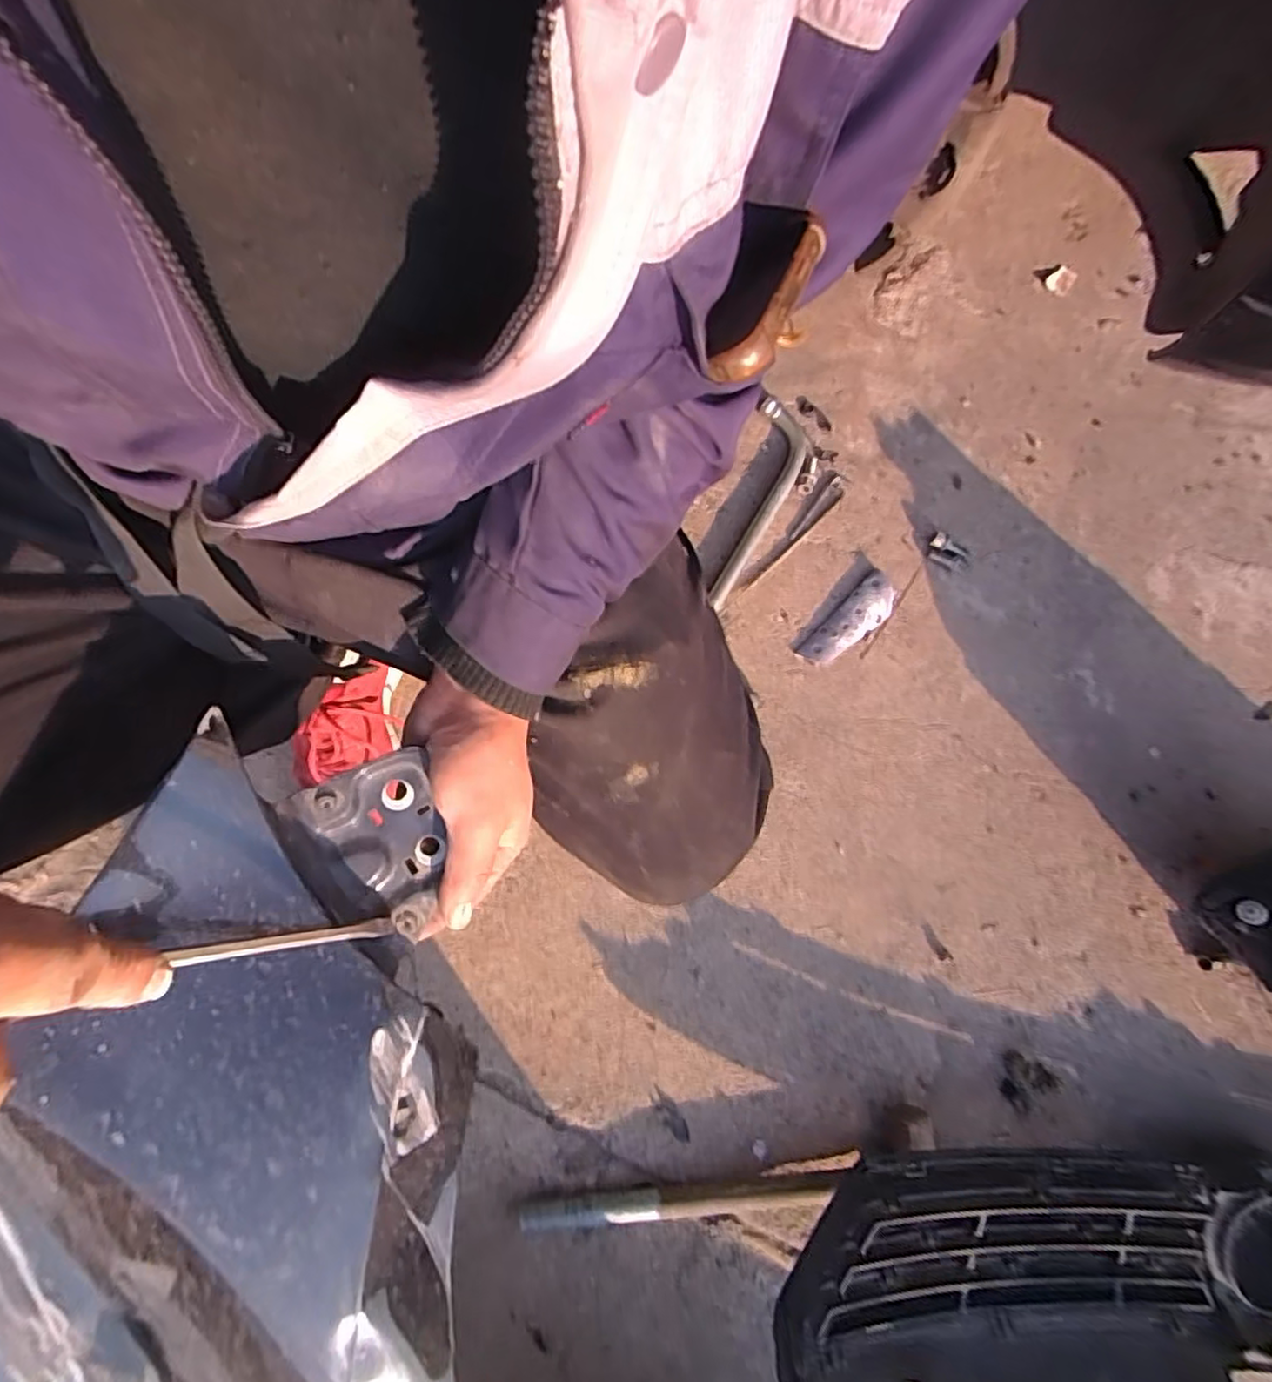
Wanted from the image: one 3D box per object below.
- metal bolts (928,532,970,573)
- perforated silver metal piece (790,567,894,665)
[{"bbox_3d":[0.378,-0.166,0.799,0.051,0.016,0.039,37,78,7],"label":"metal bolts"},{"bbox_3d":[0.251,-0.079,0.775,0.140,0.012,0.047,-44,82,-10],"label":"perforated silver metal piece"}]

